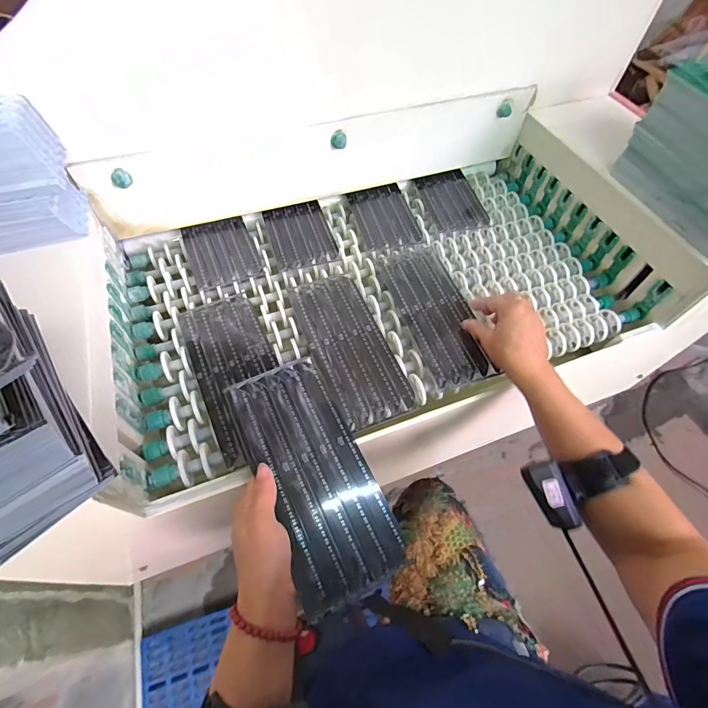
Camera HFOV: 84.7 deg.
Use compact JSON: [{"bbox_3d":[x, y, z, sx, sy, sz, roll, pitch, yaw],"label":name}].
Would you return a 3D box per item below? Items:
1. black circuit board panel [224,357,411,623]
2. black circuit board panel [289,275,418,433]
[{"bbox_3d":[-0.043,0.112,0.385,0.100,0.006,0.231,-22,64,-16],"label":"black circuit board panel"},{"bbox_3d":[-0.007,-0.014,0.511,0.098,0.008,0.228,-17,59,-13],"label":"black circuit board panel"}]

